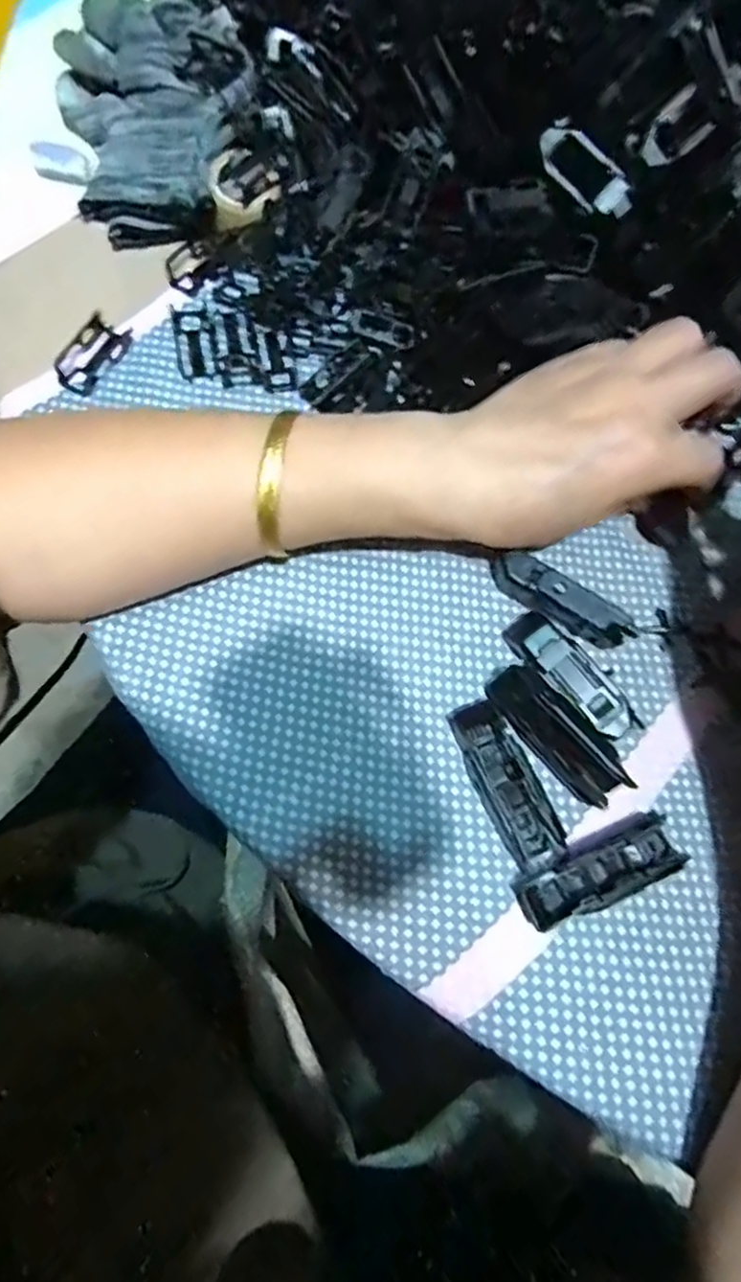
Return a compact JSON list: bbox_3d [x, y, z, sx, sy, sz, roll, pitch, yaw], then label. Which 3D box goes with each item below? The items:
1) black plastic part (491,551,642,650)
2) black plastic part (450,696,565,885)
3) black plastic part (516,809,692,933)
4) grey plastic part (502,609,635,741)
[{"bbox_3d":[0.083,-0.017,0.291,0.064,0.025,0.012,34,74,8],"label":"black plastic part"},{"bbox_3d":[0.056,0.058,0.270,0.022,0.013,0.070,-24,75,-9],"label":"black plastic part"},{"bbox_3d":[0.091,0.091,0.262,0.066,0.013,0.021,-24,75,-9],"label":"black plastic part"},{"bbox_3d":[0.084,0.014,0.285,0.021,0.014,0.062,-42,78,-13],"label":"grey plastic part"}]

